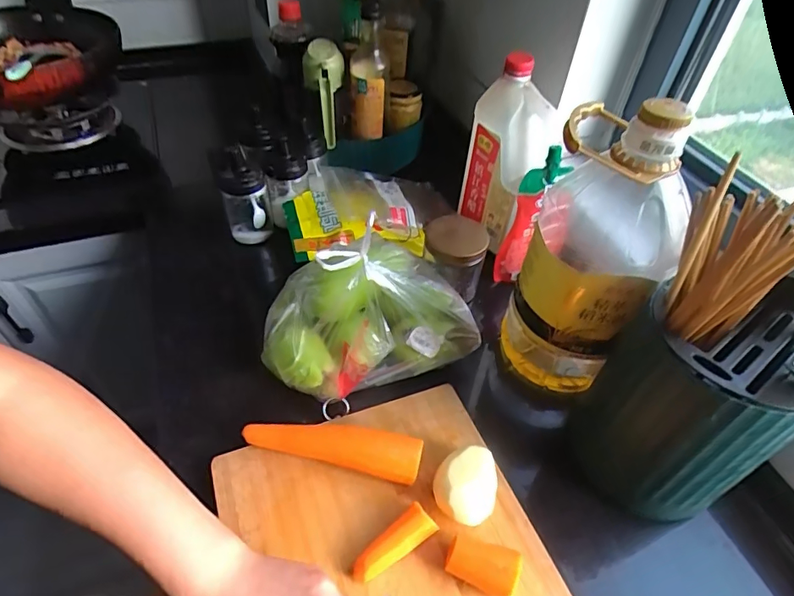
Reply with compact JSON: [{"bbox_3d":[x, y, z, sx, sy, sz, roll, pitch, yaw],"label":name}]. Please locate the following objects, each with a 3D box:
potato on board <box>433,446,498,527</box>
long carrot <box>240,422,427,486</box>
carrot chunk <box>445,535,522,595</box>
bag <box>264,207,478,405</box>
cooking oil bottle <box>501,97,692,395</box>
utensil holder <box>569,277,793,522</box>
[{"bbox_3d":[0.065,0.178,0.467,0.058,0.041,0.072,12,47,7],"label":"potato on board"},{"bbox_3d":[-0.064,0.144,0.485,0.175,0.043,0.043,14,48,8],"label":"long carrot"},{"bbox_3d":[0.073,0.230,0.419,0.060,0.040,0.034,15,48,10],"label":"carrot chunk"},{"bbox_3d":[-0.030,0.000,0.545,0.242,0.139,0.144,-16,50,-18],"label":"bag"},{"bbox_3d":[0.209,-0.047,0.531,0.126,0.309,0.153,21,49,15],"label":"cooking oil bottle"},{"bbox_3d":[0.265,0.098,0.460,0.139,0.196,0.147,-29,56,-28],"label":"utensil holder"}]

